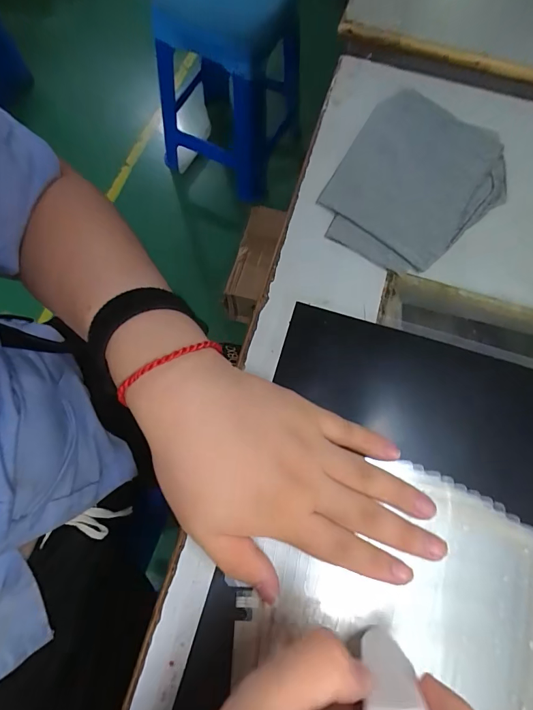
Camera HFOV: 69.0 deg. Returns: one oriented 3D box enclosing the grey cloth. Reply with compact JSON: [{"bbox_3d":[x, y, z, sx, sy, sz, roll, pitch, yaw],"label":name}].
[{"bbox_3d":[0.119,-0.136,0.302,0.122,0.021,0.156,27,74,6],"label":"grey cloth"}]

